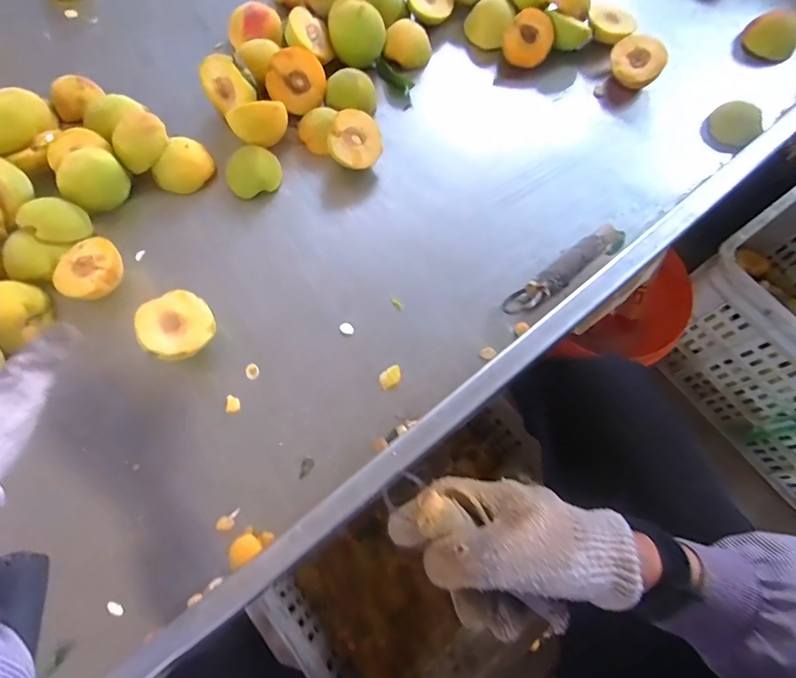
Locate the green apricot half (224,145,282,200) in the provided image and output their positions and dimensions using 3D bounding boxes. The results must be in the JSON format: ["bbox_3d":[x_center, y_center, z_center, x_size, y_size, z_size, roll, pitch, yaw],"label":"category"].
[{"bbox_3d":[-0.155,-0.180,0.490,0.056,0.018,0.054,-20,70,-10],"label":"green apricot half"}]

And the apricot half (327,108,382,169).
[{"bbox_3d":[-0.046,-0.212,0.491,0.055,0.024,0.057,19,94,-18],"label":"apricot half"}]

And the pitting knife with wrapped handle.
[{"bbox_3d":[0.170,-0.071,0.457,0.147,0.033,0.025,-35,74,-15],"label":"pitting knife with wrapped handle"}]

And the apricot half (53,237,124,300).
[{"bbox_3d":[-0.292,-0.064,0.440,0.061,0.033,0.060,1,68,-3],"label":"apricot half"}]

